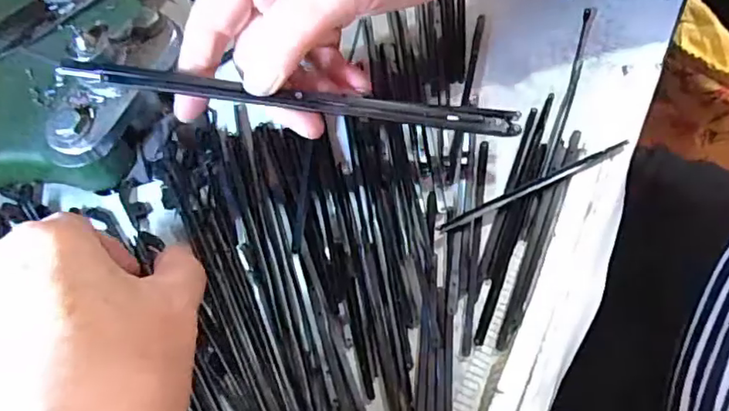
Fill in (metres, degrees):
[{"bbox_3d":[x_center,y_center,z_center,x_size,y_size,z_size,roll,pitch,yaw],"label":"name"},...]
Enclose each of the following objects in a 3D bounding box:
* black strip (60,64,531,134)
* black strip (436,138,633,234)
[{"bbox_3d":[-0.024,-0.045,0.240,0.187,0.006,0.011,5,68,-9],"label":"black strip"},{"bbox_3d":[0.076,-0.008,0.260,0.096,0.007,0.005,-23,67,-7],"label":"black strip"}]

